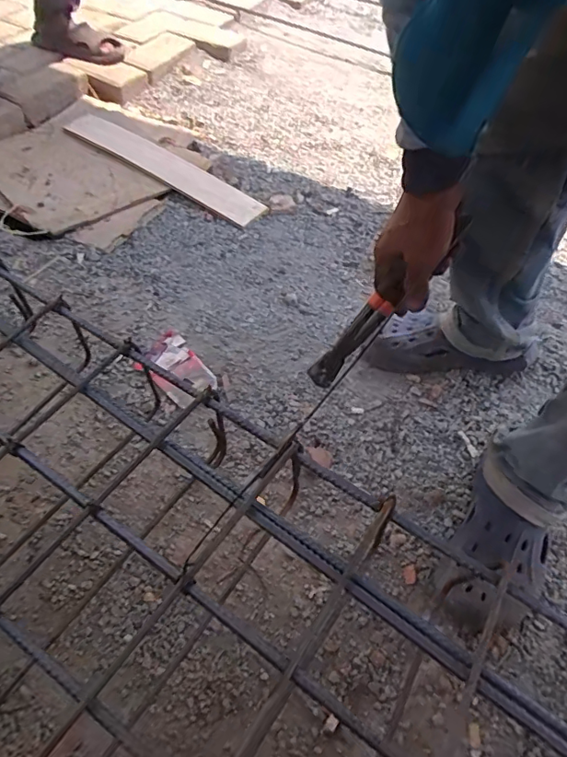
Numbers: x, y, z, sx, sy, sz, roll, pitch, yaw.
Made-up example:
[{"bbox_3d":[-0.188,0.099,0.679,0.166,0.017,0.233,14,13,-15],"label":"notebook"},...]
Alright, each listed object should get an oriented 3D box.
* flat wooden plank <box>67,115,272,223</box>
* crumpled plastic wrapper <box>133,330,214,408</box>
[{"bbox_3d":[-0.267,-0.476,1.190,0.567,0.015,0.097,33,59,20],"label":"flat wooden plank"},{"bbox_3d":[-0.167,-0.019,0.832,0.134,0.015,0.087,37,60,24],"label":"crumpled plastic wrapper"}]

